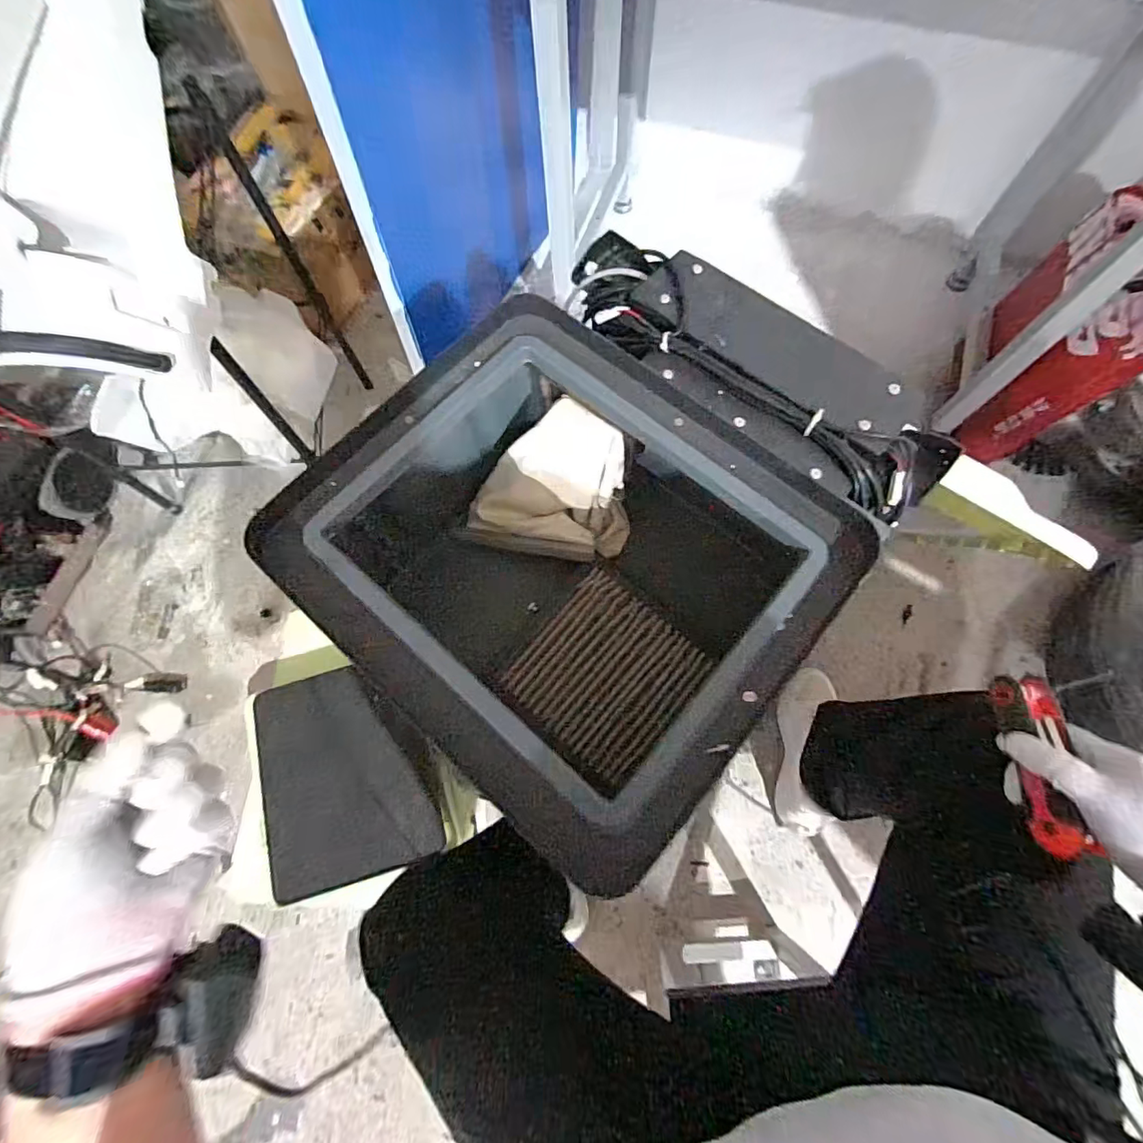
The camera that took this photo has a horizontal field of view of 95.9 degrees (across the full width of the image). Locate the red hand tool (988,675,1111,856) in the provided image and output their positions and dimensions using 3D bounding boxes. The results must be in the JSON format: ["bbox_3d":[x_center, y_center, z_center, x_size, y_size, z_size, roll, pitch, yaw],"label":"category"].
[{"bbox_3d":[0.355,0.142,0.388,0.033,0.030,0.127,1,69,2],"label":"red hand tool"}]

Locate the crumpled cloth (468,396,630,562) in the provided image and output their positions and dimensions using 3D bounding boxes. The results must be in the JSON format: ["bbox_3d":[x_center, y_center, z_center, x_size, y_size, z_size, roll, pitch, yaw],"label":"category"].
[{"bbox_3d":[-0.025,-0.096,0.583,0.183,0.148,0.118,12,71,6],"label":"crumpled cloth"}]

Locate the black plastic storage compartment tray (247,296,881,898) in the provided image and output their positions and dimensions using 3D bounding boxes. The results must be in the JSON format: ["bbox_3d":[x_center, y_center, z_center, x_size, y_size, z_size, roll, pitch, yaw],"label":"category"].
[{"bbox_3d":[0.008,-0.009,0.518,0.404,0.214,0.357,37,76,13],"label":"black plastic storage compartment tray"}]

